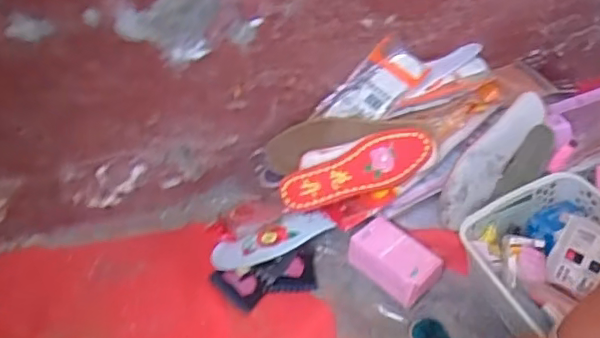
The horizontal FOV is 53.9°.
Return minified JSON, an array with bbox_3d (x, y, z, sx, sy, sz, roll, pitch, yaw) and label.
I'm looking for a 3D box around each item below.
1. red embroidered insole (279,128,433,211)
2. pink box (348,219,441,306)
[{"bbox_3d":[0.075,-0.002,0.801,0.208,0.072,0.015,-15,6,0],"label":"red embroidered insole"},{"bbox_3d":[0.125,0.121,0.783,0.108,0.049,0.065,34,50,28],"label":"pink box"}]

